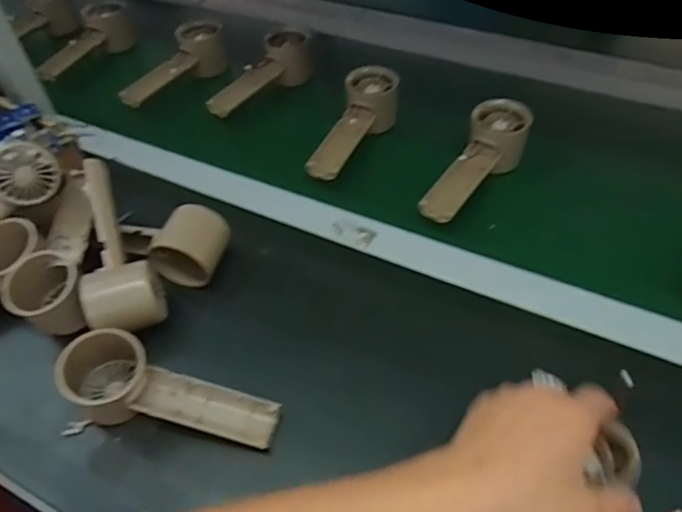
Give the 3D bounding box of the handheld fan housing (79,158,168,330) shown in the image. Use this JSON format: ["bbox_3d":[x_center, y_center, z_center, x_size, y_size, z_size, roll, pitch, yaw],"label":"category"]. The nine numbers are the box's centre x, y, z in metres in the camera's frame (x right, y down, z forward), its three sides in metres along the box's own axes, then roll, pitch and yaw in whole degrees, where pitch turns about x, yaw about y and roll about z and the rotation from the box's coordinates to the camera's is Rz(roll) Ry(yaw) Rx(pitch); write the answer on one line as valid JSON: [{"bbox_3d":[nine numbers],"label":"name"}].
[{"bbox_3d":[-0.198,-0.009,0.476,0.056,0.045,0.158,-18,69,-9],"label":"handheld fan housing"}]

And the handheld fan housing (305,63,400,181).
[{"bbox_3d":[0.017,-0.139,0.590,0.053,0.053,0.157,14,54,16],"label":"handheld fan housing"}]

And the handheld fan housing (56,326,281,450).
[{"bbox_3d":[-0.132,0.102,0.404,0.164,0.060,0.061,16,54,17],"label":"handheld fan housing"}]

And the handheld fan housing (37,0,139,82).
[{"bbox_3d":[-0.349,-0.290,0.745,0.064,0.046,0.152,26,58,24],"label":"handheld fan housing"}]

